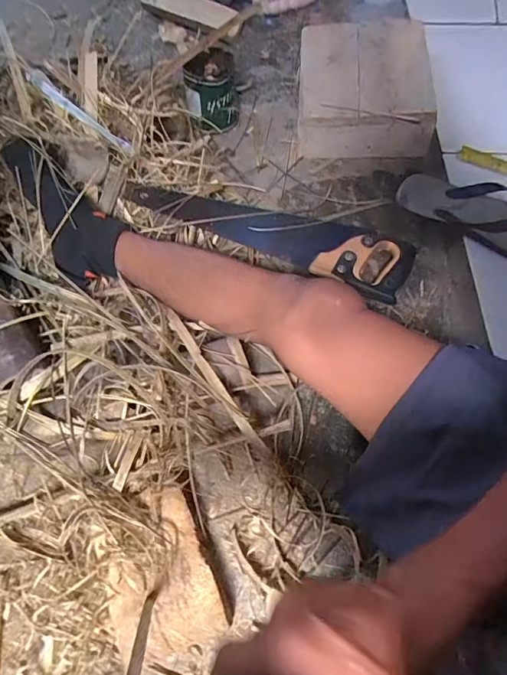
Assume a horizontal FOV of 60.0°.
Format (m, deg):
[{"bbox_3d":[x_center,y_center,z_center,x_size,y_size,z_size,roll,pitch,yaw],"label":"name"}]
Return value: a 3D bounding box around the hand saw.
[{"bbox_3d":[0.030,-0.184,0.715,0.455,0.046,0.120,20,64,9],"label":"hand saw"}]

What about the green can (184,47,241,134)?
[{"bbox_3d":[-0.081,-0.470,0.845,0.102,0.101,0.119,-4,62,-4],"label":"green can"}]

